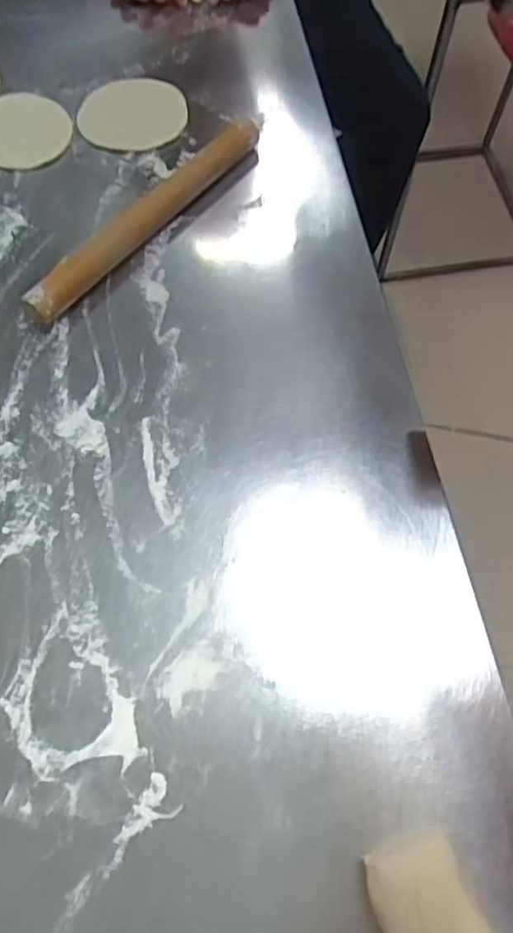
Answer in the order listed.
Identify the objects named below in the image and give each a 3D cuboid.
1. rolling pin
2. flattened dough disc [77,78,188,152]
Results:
[{"bbox_3d":[-0.101,-0.246,0.643,0.031,0.037,0.306,36,70,16],"label":"rolling pin"},{"bbox_3d":[-0.136,-0.391,0.727,0.116,0.010,0.114,0,65,0],"label":"flattened dough disc"}]

